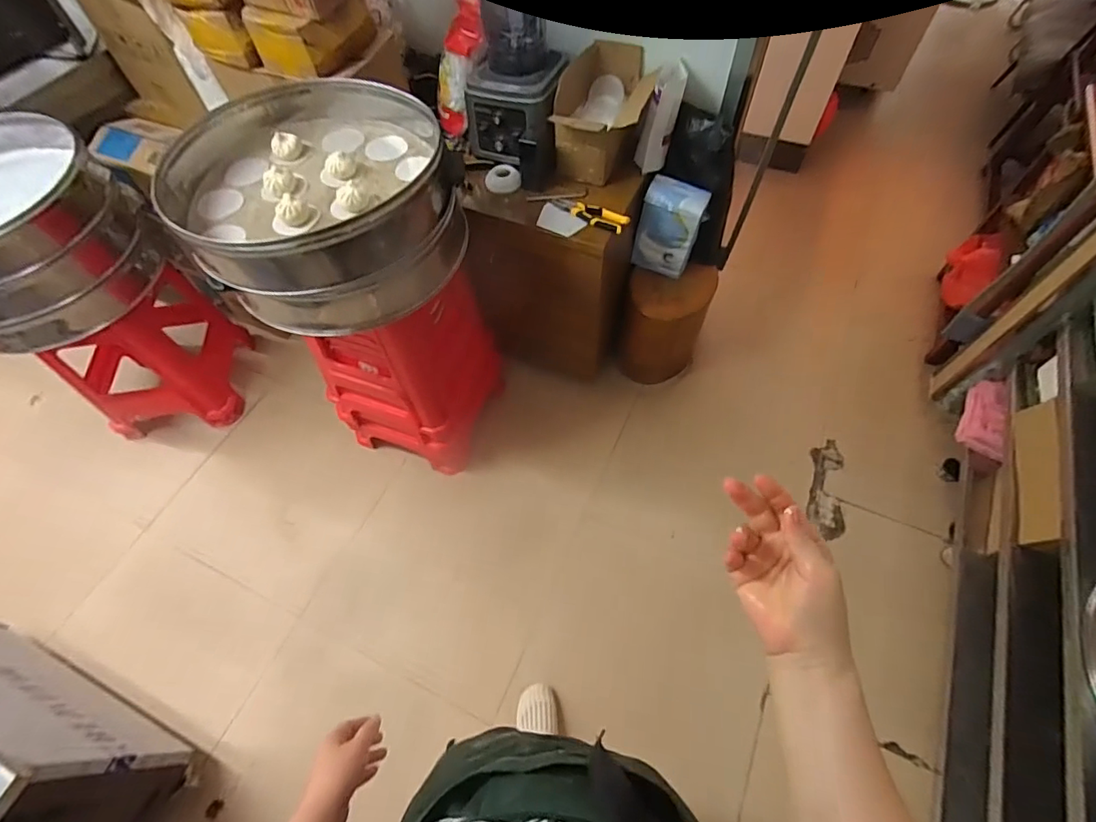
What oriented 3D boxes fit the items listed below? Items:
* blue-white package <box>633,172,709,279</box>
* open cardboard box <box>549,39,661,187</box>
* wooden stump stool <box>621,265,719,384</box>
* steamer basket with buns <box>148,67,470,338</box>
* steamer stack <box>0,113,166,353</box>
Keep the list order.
[{"bbox_3d":[0.336,-0.506,1.398,0.164,0.253,0.083,21,62,14],"label":"blue-white package"},{"bbox_3d":[0.123,-0.724,1.241,0.245,0.201,0.241,13,61,10],"label":"open cardboard box"},{"bbox_3d":[0.372,-0.262,1.621,0.254,0.352,0.216,6,60,6],"label":"wooden stump stool"},{"bbox_3d":[-0.466,-0.453,1.024,0.486,0.242,0.524,-25,62,-12],"label":"steamer basket with buns"},{"bbox_3d":[-1.283,-0.420,1.217,0.419,0.313,0.489,37,67,21],"label":"steamer stack"}]

